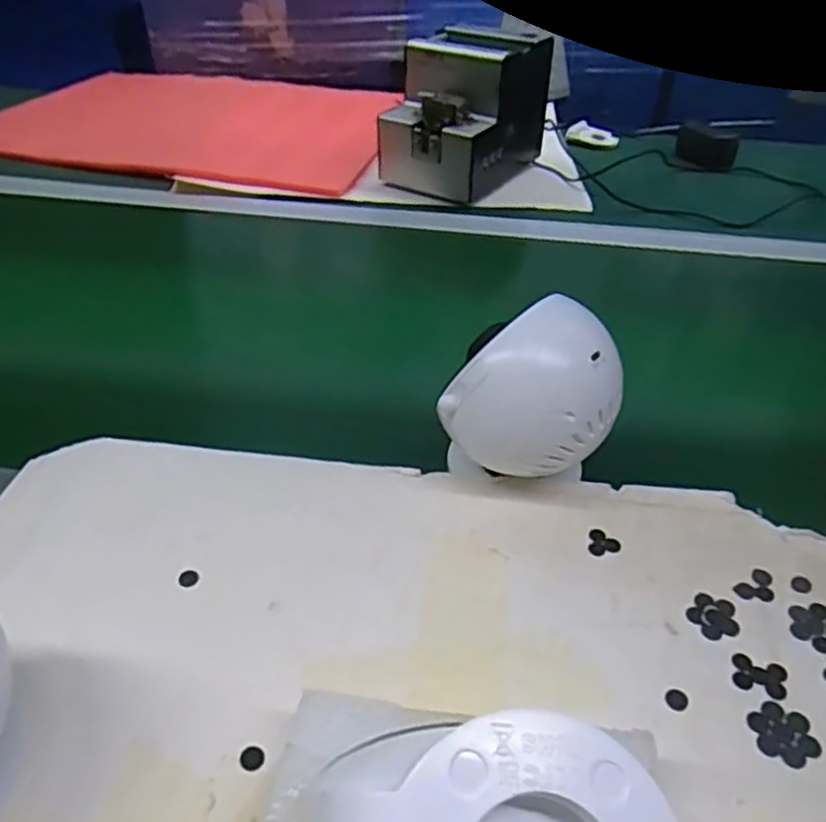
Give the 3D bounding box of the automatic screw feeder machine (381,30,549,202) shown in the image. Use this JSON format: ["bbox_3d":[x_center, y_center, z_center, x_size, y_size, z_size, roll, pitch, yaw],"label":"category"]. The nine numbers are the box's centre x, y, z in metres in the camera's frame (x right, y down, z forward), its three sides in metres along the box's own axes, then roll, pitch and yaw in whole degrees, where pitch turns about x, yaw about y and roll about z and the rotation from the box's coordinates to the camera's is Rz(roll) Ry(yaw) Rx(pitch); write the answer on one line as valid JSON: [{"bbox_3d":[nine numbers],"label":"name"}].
[{"bbox_3d":[0.063,-0.344,0.810,0.122,0.147,0.186,24,44,26],"label":"automatic screw feeder machine"}]

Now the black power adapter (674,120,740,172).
[{"bbox_3d":[0.383,-0.348,0.910,0.025,0.046,0.092,-23,45,-27],"label":"black power adapter"}]

